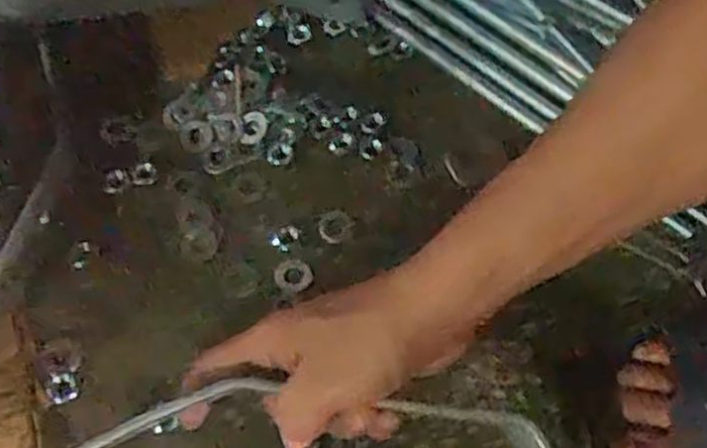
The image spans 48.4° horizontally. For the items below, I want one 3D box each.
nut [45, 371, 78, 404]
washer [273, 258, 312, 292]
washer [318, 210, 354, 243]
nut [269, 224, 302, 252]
[{"bbox_3d":[-0.180,0.101,0.486,0.017,0.005,0.020,-18,63,-13],"label":"nut"},{"bbox_3d":[-0.041,0.036,0.543,0.026,0.004,0.024,-15,77,-7],"label":"washer"},{"bbox_3d":[-0.013,0.002,0.557,0.025,0.004,0.023,0,76,1],"label":"washer"},{"bbox_3d":[-0.047,0.009,0.544,0.022,0.006,0.015,-33,65,-19],"label":"nut"}]

